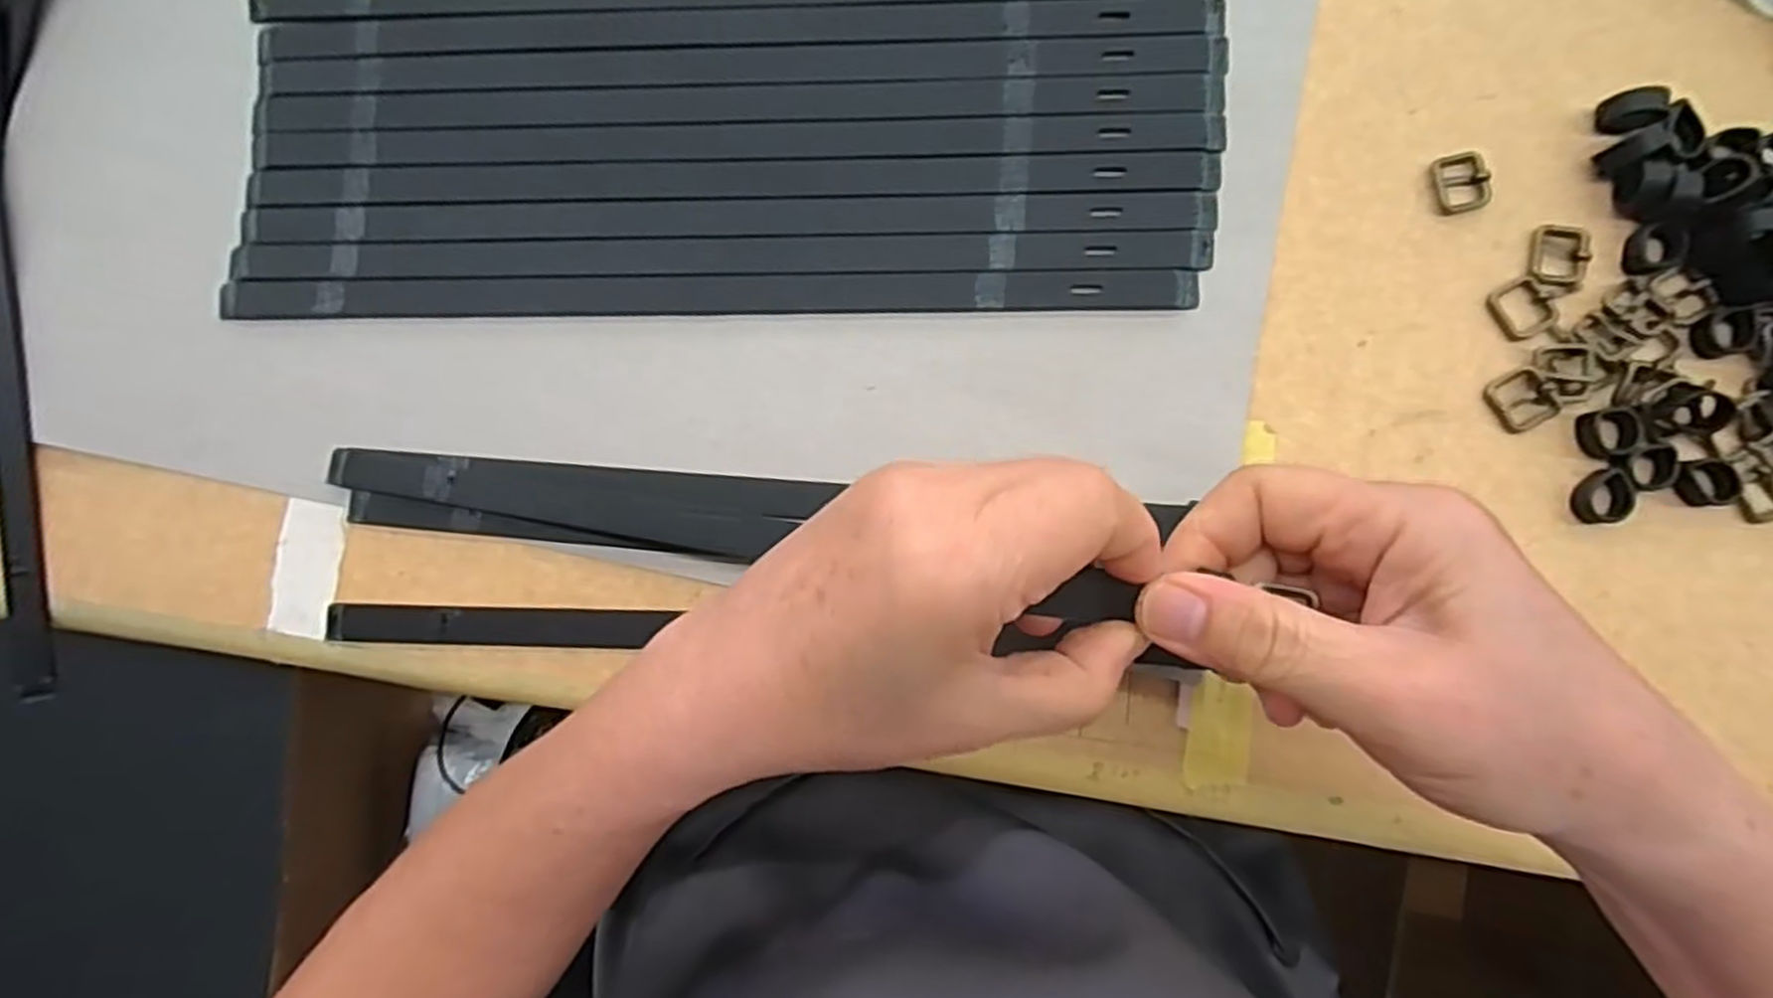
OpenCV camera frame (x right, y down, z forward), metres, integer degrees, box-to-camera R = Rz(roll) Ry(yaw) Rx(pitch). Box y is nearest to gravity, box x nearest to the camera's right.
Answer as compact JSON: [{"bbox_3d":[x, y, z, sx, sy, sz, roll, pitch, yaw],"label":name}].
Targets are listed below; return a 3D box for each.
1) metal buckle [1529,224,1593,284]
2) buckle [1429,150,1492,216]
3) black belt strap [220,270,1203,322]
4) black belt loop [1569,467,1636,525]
[{"bbox_3d":[0.259,-0.094,0.302,0.021,0.004,0.023,7,89,4],"label":"metal buckle"},{"bbox_3d":[0.224,-0.123,0.307,0.021,0.006,0.023,-11,88,4],"label":"buckle"},{"bbox_3d":[-0.087,-0.085,0.330,0.405,0.004,0.016,1,89,4],"label":"black belt strap"},{"bbox_3d":[0.268,-0.001,0.296,0.017,0.010,0.020,-11,88,4],"label":"black belt loop"}]

